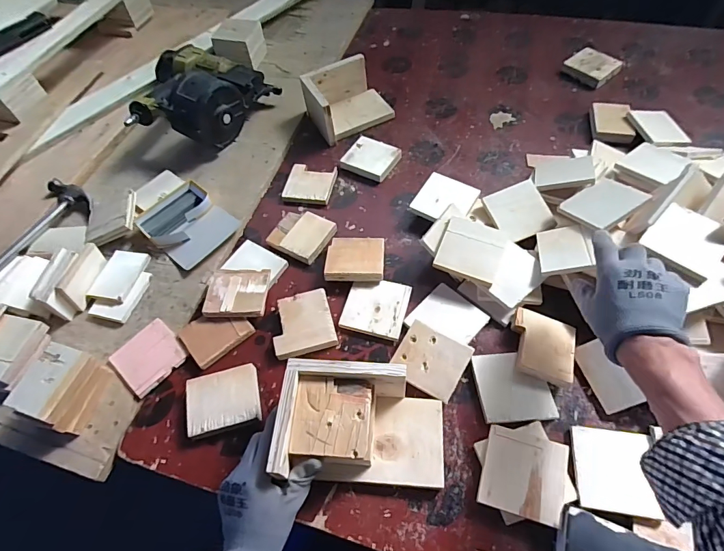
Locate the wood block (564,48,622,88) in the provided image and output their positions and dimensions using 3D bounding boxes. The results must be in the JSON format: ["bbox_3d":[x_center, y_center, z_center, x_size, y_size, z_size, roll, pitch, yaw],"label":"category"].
[{"bbox_3d":[0.501,-0.454,0.903,0.105,0.024,0.094,-35,63,-19],"label":"wood block"}]

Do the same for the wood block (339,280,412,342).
[{"bbox_3d":[0.022,0.046,0.629,0.091,0.007,0.091,13,59,10],"label":"wood block"}]

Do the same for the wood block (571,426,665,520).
[{"bbox_3d":[0.294,0.227,0.486,0.081,0.008,0.091,1,55,17],"label":"wood block"}]

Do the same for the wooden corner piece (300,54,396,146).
[{"bbox_3d":[-0.031,-0.367,0.860,0.162,0.092,0.128,-28,61,-15],"label":"wooden corner piece"}]

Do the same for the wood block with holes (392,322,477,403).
[{"bbox_3d":[0.095,0.114,0.570,0.091,0.012,0.083,27,74,19],"label":"wood block with holes"}]

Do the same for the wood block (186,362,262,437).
[{"bbox_3d":[-0.185,0.167,0.557,0.092,0.021,0.079,-15,59,-7],"label":"wood block"}]

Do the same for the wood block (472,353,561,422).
[{"bbox_3d":[0.201,0.149,0.555,0.094,0.012,0.089,-4,58,-1],"label":"wood block"}]

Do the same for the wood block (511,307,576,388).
[{"bbox_3d":[0.249,0.097,0.573,0.085,0.019,0.093,19,60,13],"label":"wood block"}]

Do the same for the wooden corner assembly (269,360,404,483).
[{"bbox_3d":[-0.021,0.169,0.492,0.138,0.076,0.119,2,61,4],"label":"wooden corner assembly"}]

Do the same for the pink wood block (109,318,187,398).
[{"bbox_3d":[-0.311,0.117,0.605,0.086,0.009,0.087,37,66,22],"label":"pink wood block"}]

